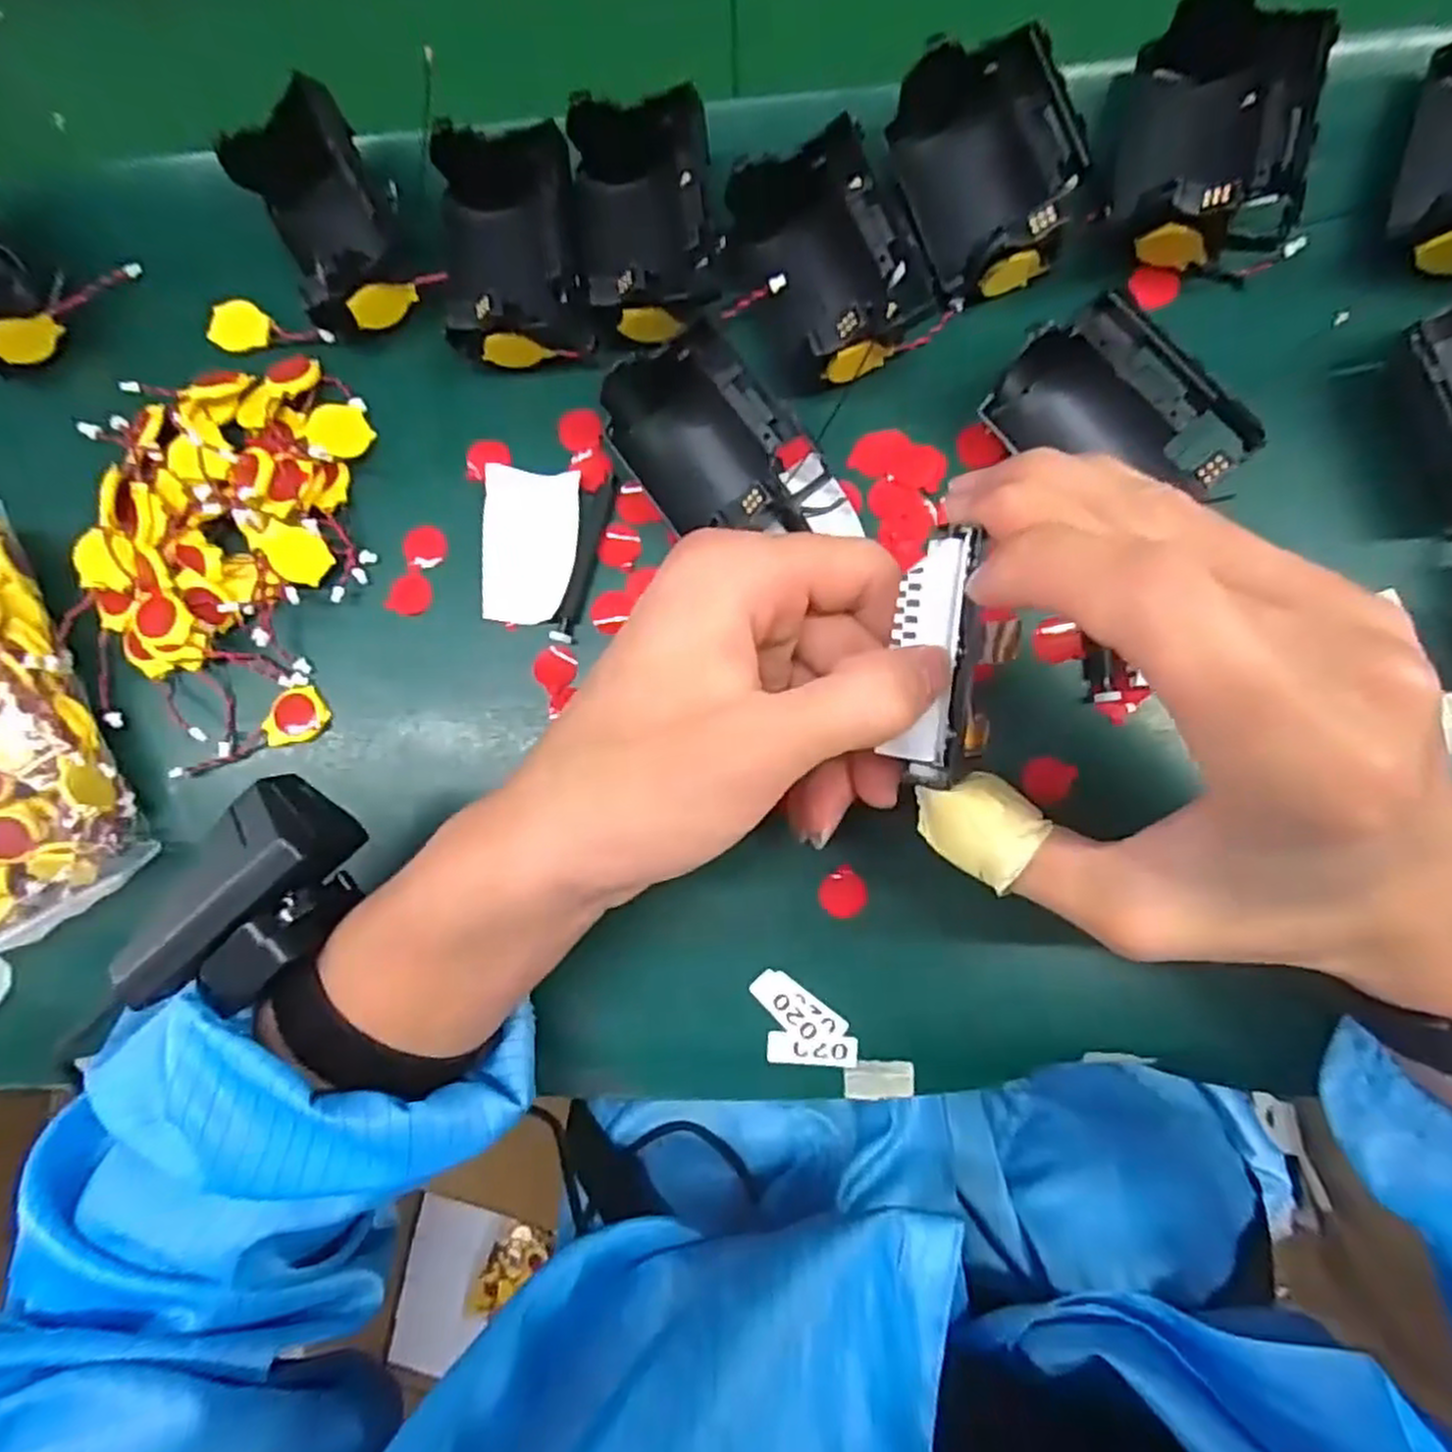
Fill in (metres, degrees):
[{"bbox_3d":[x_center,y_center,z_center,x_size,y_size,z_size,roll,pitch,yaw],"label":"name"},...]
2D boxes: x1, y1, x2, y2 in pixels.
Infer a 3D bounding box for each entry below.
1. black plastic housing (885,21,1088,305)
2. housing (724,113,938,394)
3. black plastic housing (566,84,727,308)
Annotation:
[{"bbox_3d":[0.089,-0.188,0.262,0.051,0.039,0.076,-17,83,3],"label":"black plastic housing"},{"bbox_3d":[0.033,-0.157,0.265,0.050,0.038,0.076,-16,83,3],"label":"housing"},{"bbox_3d":[-0.027,-0.173,0.269,0.049,0.034,0.073,-9,83,4],"label":"black plastic housing"}]

